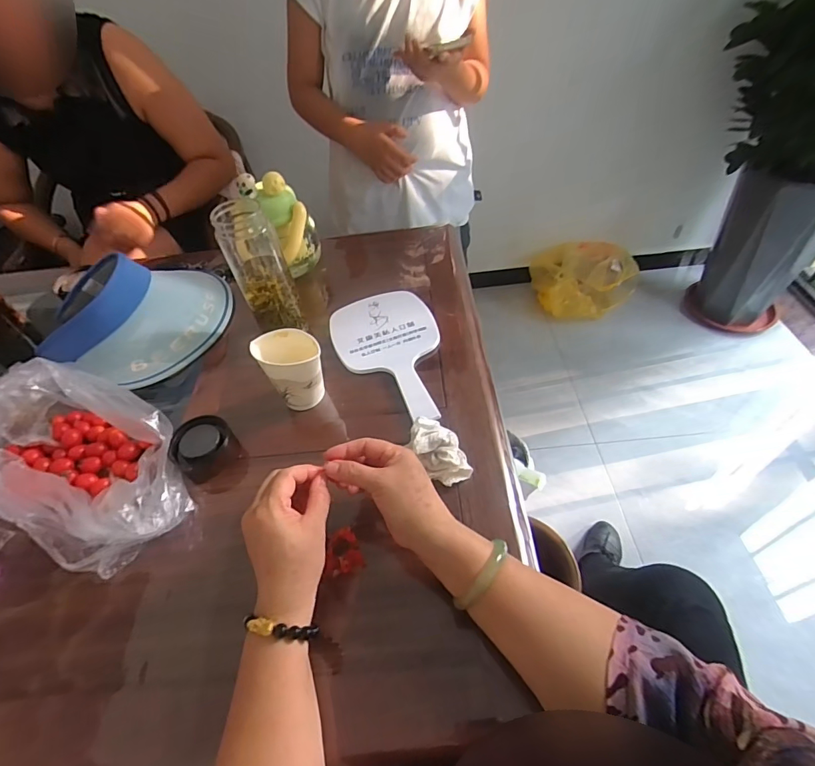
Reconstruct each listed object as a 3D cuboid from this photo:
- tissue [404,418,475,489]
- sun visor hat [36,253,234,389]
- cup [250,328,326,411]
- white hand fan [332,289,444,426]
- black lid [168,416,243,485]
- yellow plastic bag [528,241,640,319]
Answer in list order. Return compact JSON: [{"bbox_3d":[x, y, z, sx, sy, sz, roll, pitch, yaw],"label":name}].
[{"bbox_3d":[0.033,0.069,0.468,0.049,0.037,0.080,-27,52,-15],"label":"tissue"},{"bbox_3d":[-0.415,-0.119,0.646,0.246,0.103,0.250,16,54,19],"label":"sun visor hat"},{"bbox_3d":[-0.141,-0.017,0.537,0.066,0.080,0.072,-28,53,-16],"label":"cup"},{"bbox_3d":[-0.021,-0.044,0.595,0.142,0.008,0.239,-16,50,-6],"label":"white hand fan"},{"bbox_3d":[-0.240,0.078,0.511,0.059,0.046,0.069,23,56,23],"label":"black lid"},{"bbox_3d":[0.662,-0.385,1.606,0.358,0.207,0.242,-4,50,3],"label":"yellow plastic bag"}]

